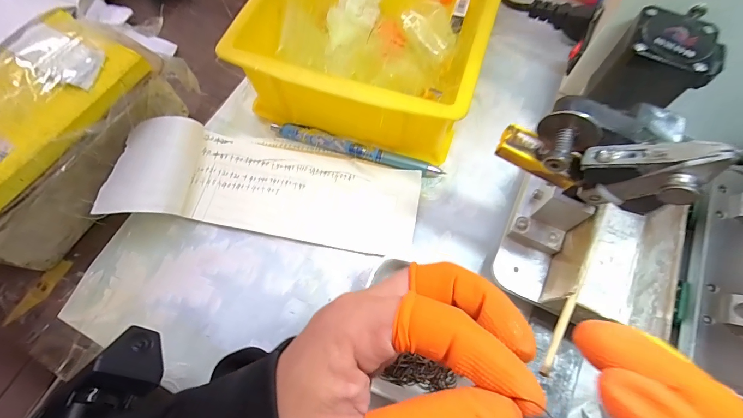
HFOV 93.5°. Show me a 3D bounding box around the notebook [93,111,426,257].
[{"bbox_3d":[-0.072,-0.021,0.259,0.212,0.040,0.080,7,70,4],"label":"notebook"}]

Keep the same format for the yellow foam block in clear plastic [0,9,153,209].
[{"bbox_3d":[-0.213,-0.052,0.204,0.067,0.023,0.148,30,71,13],"label":"yellow foam block in clear plastic"}]

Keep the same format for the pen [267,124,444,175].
[{"bbox_3d":[-0.014,-0.050,0.285,0.142,0.009,0.017,16,71,7],"label":"pen"}]

